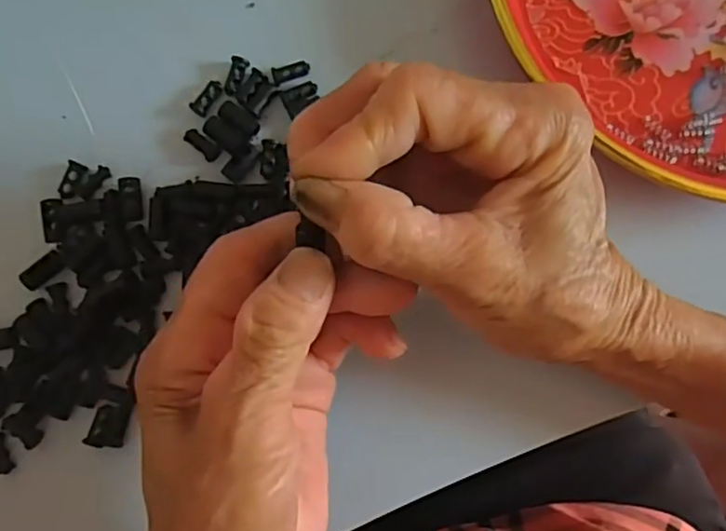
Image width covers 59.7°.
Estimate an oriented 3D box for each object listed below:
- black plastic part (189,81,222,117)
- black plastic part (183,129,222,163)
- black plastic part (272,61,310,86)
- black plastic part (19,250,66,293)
[{"bbox_3d":[-0.068,-0.073,0.276,0.008,0.004,0.017,30,84,5],"label":"black plastic part"},{"bbox_3d":[-0.070,-0.053,0.275,0.017,0.004,0.008,42,85,6],"label":"black plastic part"},{"bbox_3d":[-0.032,-0.085,0.277,0.016,0.004,0.007,-18,83,-1],"label":"black plastic part"},{"bbox_3d":[-0.134,0.002,0.266,0.019,0.006,0.009,-36,84,-3],"label":"black plastic part"}]

